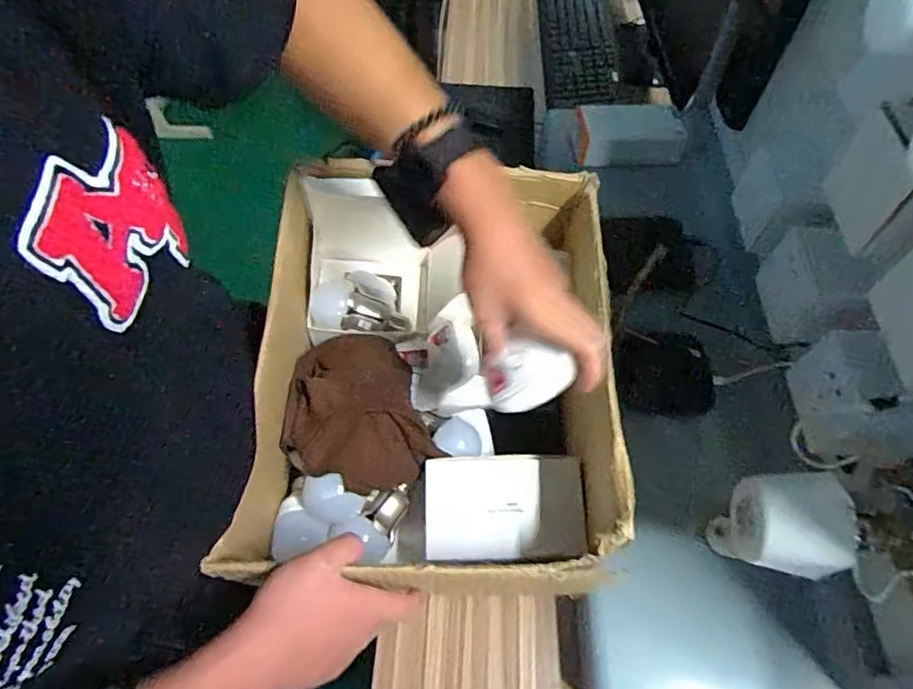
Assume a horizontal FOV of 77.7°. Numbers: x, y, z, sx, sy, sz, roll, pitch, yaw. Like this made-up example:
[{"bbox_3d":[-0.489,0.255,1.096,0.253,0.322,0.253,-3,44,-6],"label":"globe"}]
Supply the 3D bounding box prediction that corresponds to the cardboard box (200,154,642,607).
[{"bbox_3d":[-0.023,0.016,0.577,0.295,0.191,0.373,0,59,-1],"label":"cardboard box"}]

